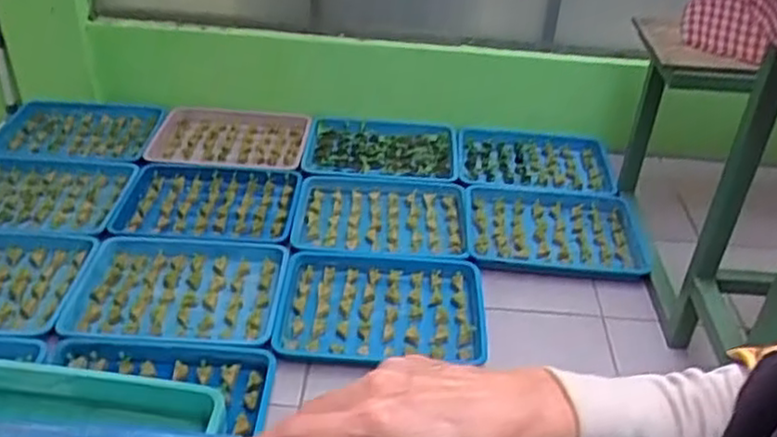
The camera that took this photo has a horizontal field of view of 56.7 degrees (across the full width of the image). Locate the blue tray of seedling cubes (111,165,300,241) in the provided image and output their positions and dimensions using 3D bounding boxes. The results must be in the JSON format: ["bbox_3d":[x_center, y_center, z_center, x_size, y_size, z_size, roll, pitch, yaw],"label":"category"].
[{"bbox_3d":[-0.426,-0.048,1.718,0.413,0.048,0.282,6,35,0],"label":"blue tray of seedling cubes"}]

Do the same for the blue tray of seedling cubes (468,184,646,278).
[{"bbox_3d":[0.385,0.019,1.701,0.399,0.034,0.300,6,35,0],"label":"blue tray of seedling cubes"}]

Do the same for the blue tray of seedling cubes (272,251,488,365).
[{"bbox_3d":[-0.015,0.176,1.453,0.399,0.057,0.283,5,35,-2],"label":"blue tray of seedling cubes"}]

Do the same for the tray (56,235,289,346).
[{"bbox_3d":[-0.417,0.138,1.458,0.395,0.046,0.340,5,35,-1],"label":"tray"}]

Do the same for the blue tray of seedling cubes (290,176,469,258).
[{"bbox_3d":[-0.015,-0.008,1.699,0.395,0.037,0.313,6,35,0],"label":"blue tray of seedling cubes"}]

